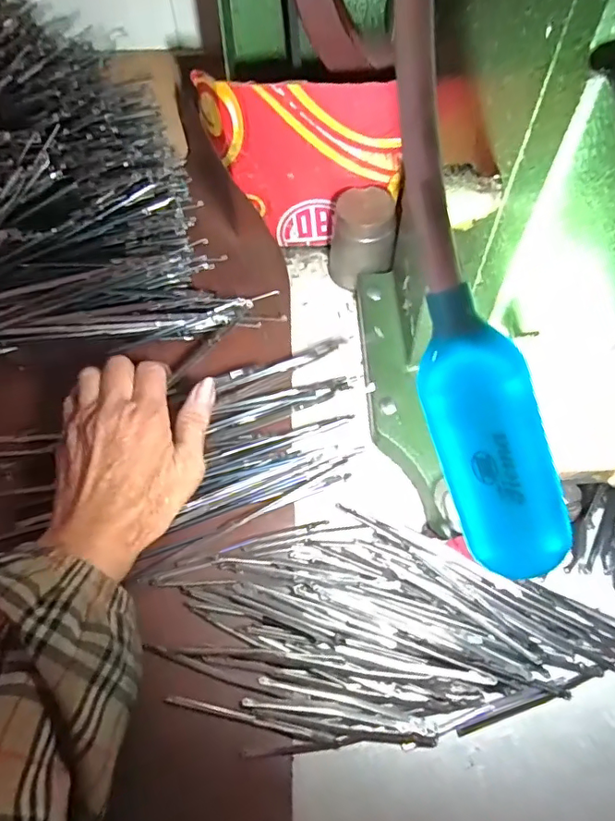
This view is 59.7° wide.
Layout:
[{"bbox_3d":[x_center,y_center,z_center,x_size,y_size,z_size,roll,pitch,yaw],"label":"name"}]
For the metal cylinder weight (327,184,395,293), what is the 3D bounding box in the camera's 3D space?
[{"bbox_3d":[0.044,-0.139,0.431,0.050,0.065,0.045,4,60,4],"label":"metal cylinder weight"}]

